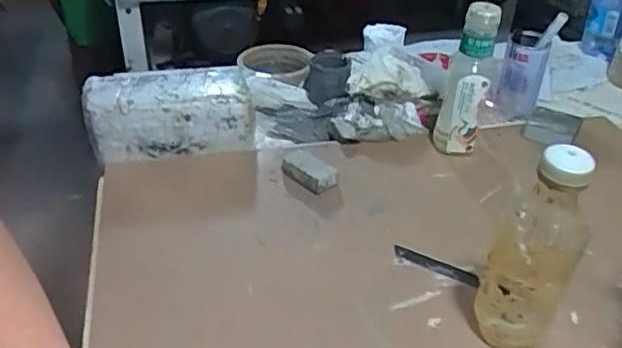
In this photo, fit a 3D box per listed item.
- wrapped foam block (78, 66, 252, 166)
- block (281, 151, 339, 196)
[{"bbox_3d":[-0.190,-0.085,0.833,0.220,0.082,0.118,-3,37,-7],"label":"wrapped foam block"},{"bbox_3d":[-0.004,-0.002,0.771,0.075,0.032,0.029,29,44,31],"label":"block"}]

